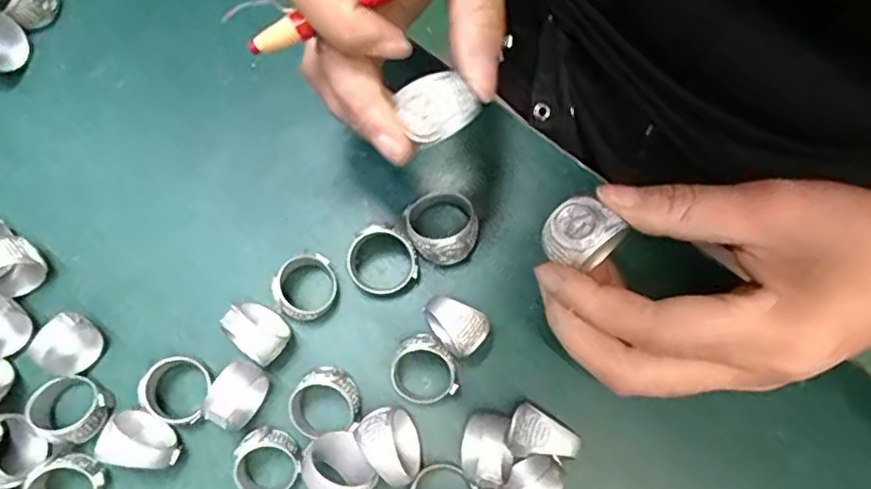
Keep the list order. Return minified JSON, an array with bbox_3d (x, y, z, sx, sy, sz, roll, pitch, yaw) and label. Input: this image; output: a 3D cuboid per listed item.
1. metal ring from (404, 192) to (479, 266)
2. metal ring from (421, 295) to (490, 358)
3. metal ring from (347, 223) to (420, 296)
[{"bbox_3d":[0.003,-0.007,0.248,0.027,0.017,0.029,0,74,1],"label":"metal ring"},{"bbox_3d":[0.007,0.030,0.236,0.024,0.023,0.016,43,79,12],"label":"metal ring"},{"bbox_3d":[-0.020,0.007,0.245,0.027,0.019,0.026,0,74,1],"label":"metal ring"}]

